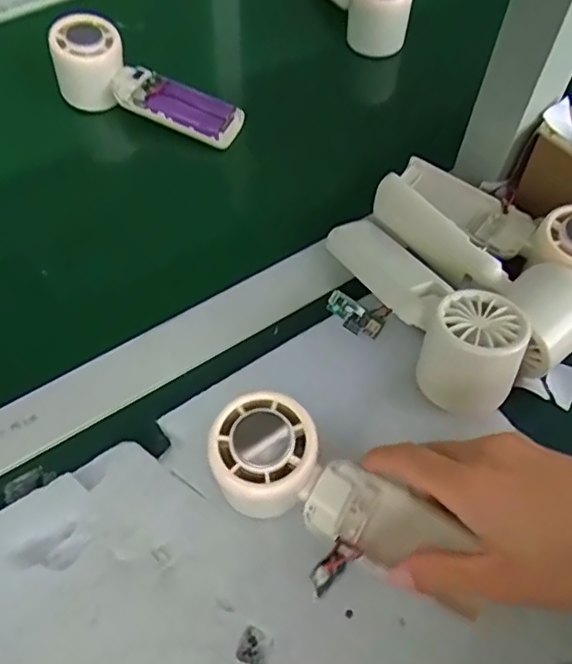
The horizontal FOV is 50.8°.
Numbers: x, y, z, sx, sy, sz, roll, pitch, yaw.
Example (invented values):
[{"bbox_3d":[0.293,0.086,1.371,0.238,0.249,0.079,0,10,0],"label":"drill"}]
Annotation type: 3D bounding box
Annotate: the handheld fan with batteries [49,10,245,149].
[{"bbox_3d":[-0.113,-0.211,0.498,0.157,0.052,0.049,19,60,10],"label":"handheld fan with batteries"}]

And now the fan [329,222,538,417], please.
[{"bbox_3d":[0.083,-0.023,0.386,0.056,0.048,0.164,-23,49,-14],"label":"fan"}]

